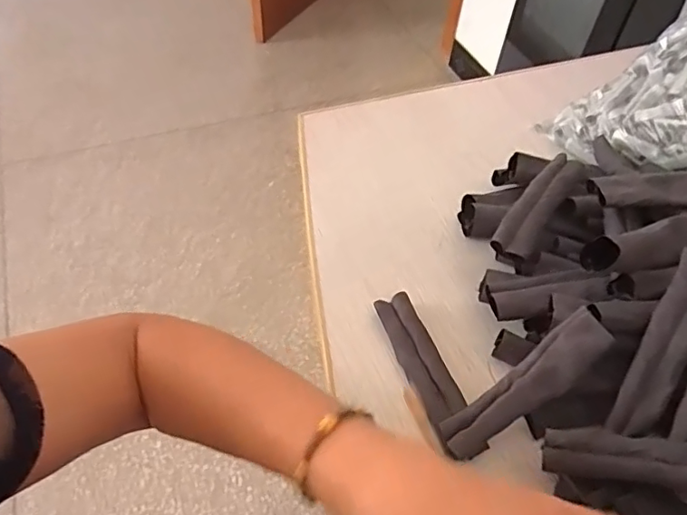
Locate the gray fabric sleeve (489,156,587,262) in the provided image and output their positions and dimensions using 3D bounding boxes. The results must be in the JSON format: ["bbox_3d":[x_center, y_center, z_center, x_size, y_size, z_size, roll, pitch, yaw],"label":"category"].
[{"bbox_3d":[0.187,-0.051,0.519,0.037,0.021,0.152,31,56,20],"label":"gray fabric sleeve"}]

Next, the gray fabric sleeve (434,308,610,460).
[{"bbox_3d":[0.140,0.099,0.418,0.145,0.025,0.036,-38,59,-1],"label":"gray fabric sleeve"}]

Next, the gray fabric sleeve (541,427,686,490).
[{"bbox_3d":[0.218,0.141,0.385,0.144,0.026,0.033,9,51,4],"label":"gray fabric sleeve"}]

